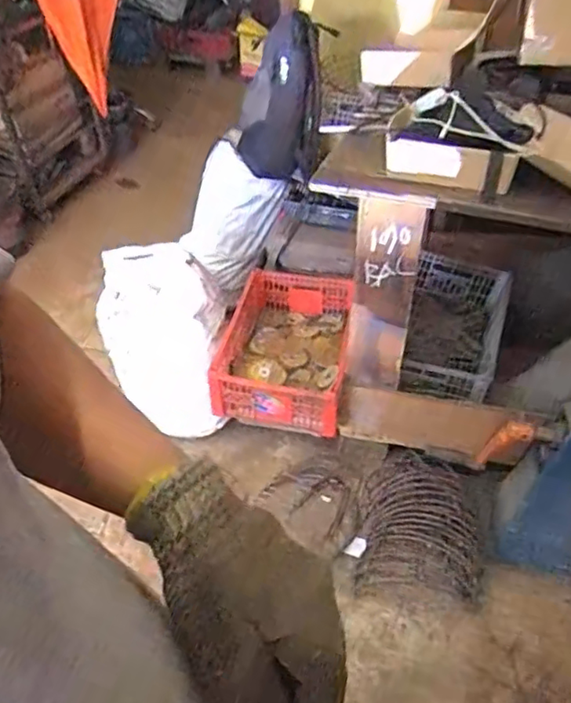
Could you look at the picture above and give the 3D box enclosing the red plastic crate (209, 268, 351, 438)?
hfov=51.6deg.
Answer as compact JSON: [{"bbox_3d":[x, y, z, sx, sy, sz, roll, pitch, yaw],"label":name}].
[{"bbox_3d":[0.007,-0.010,1.580,0.343,0.186,0.476,4,44,5],"label":"red plastic crate"}]

